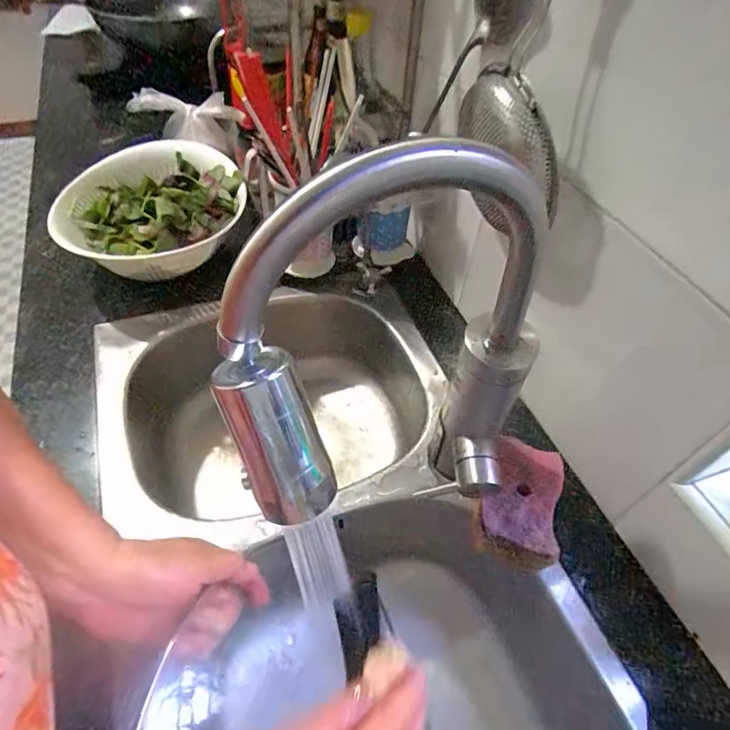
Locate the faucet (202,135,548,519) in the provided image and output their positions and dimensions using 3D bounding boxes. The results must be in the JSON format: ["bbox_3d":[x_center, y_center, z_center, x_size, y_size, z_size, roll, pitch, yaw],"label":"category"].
[{"bbox_3d":[0.024,0.012,0.306,0.216,0.293,0.074,-22,55,-20],"label":"faucet"}]

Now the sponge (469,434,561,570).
[{"bbox_3d":[0.151,0.133,0.467,0.073,0.040,0.113,19,52,12],"label":"sponge"}]

